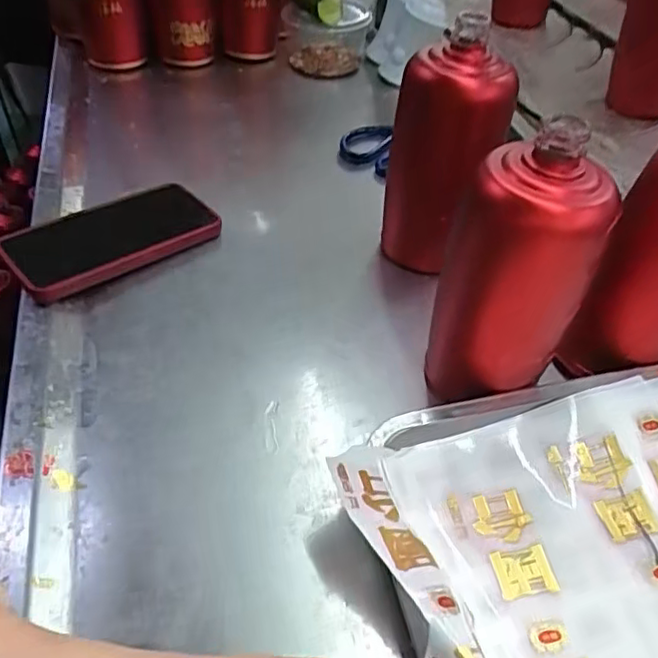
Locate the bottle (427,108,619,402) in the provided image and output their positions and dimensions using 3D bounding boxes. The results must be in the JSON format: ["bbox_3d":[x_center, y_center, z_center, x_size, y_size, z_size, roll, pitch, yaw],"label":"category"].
[{"bbox_3d":[0.110,-0.025,0.389,0.073,0.183,0.068,-8,45,-10],"label":"bottle"}]

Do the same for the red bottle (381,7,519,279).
[{"bbox_3d":[0.090,-0.131,0.505,0.075,0.178,0.070,1,44,-1],"label":"red bottle"}]

